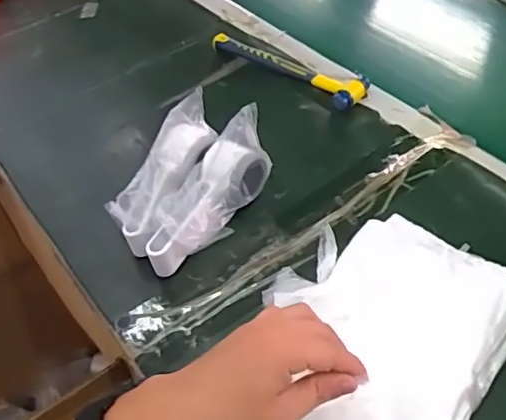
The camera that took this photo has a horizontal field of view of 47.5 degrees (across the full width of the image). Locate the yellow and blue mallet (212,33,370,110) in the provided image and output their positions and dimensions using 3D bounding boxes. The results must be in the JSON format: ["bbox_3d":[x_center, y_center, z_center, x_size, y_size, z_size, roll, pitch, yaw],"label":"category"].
[{"bbox_3d":[0.041,-0.193,0.773,0.239,0.022,0.052,30,57,29],"label":"yellow and blue mallet"}]

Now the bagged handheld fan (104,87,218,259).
[{"bbox_3d":[-0.093,-0.040,0.602,0.053,0.051,0.179,16,65,20],"label":"bagged handheld fan"}]

